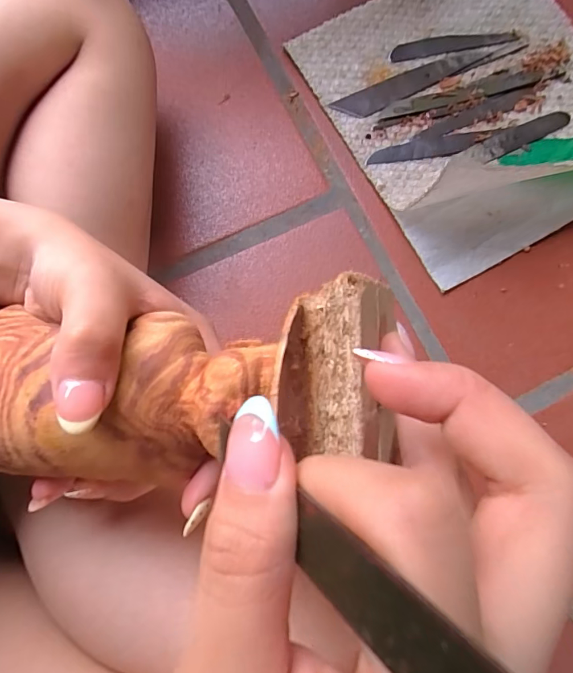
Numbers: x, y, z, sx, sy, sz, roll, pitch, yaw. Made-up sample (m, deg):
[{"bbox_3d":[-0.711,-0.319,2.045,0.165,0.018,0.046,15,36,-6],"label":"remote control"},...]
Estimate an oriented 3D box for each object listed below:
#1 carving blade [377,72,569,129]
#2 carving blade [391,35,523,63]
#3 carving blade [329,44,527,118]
[{"bbox_3d":[0.182,-0.246,0.432,0.197,0.005,0.023,-18,79,-3],"label":"carving blade"},{"bbox_3d":[0.176,-0.307,0.447,0.139,0.004,0.022,-11,79,-2],"label":"carving blade"},{"bbox_3d":[0.147,-0.269,0.438,0.208,0.004,0.031,-26,79,-5],"label":"carving blade"}]

